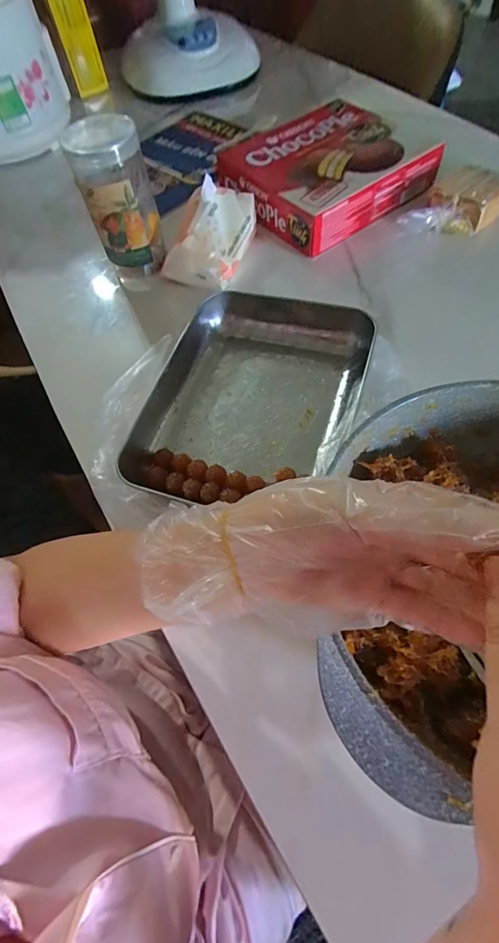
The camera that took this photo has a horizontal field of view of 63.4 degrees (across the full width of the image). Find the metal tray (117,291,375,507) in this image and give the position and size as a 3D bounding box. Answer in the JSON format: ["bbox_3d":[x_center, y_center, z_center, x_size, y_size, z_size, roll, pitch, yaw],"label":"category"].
[{"bbox_3d":[0.007,-0.079,0.414,0.197,0.047,0.233,15,64,12],"label":"metal tray"}]

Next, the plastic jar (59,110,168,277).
[{"bbox_3d":[-0.159,-0.329,0.502,0.081,0.150,0.076,-2,62,3],"label":"plastic jar"}]

